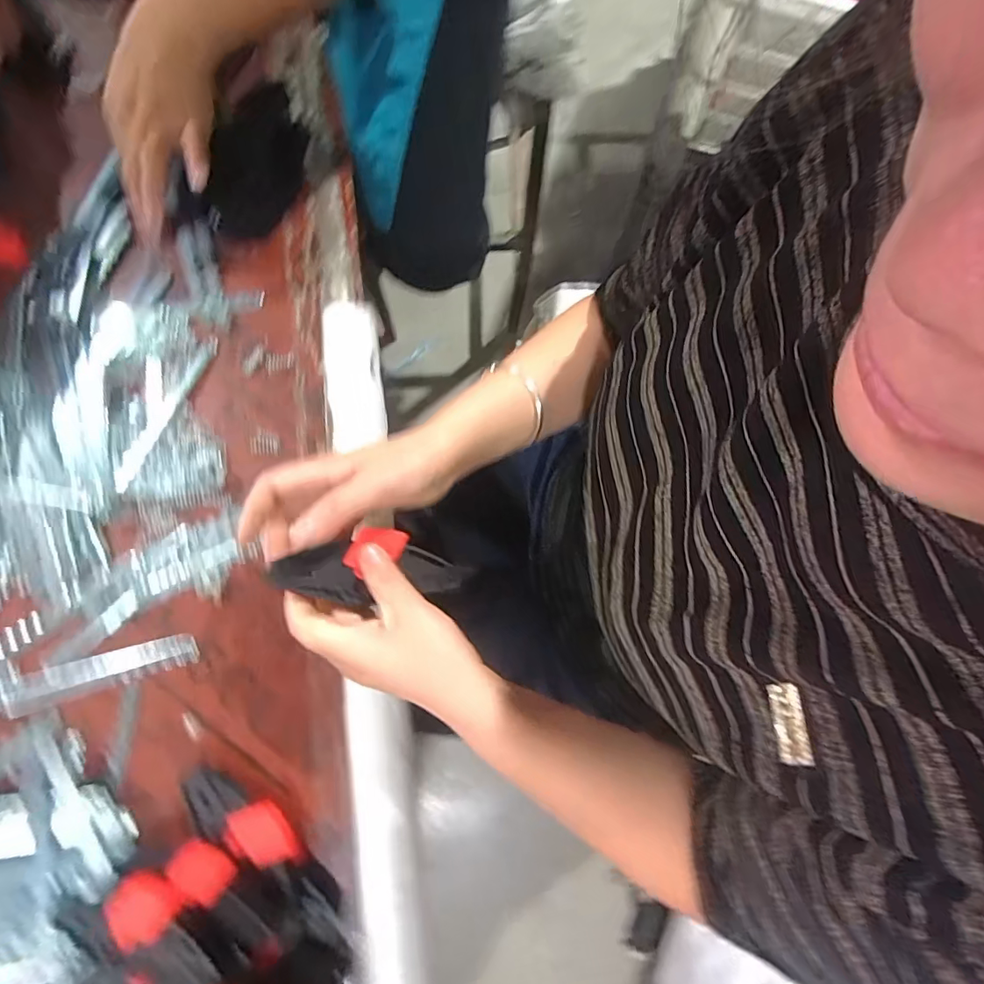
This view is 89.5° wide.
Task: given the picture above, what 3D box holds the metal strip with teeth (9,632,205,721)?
[{"bbox_3d":[-0.300,0.138,0.385,0.139,0.004,0.028,-16,79,-5],"label":"metal strip with teeth"}]

